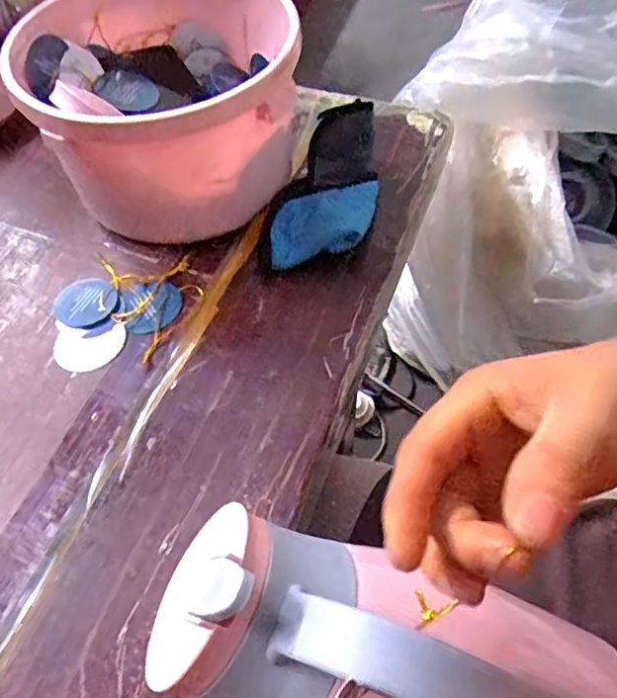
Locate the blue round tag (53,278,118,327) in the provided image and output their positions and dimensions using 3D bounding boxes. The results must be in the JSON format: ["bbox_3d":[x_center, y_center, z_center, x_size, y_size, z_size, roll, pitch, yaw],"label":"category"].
[{"bbox_3d":[-0.178,-0.038,0.463,0.048,0.004,0.044,-1,57,2],"label":"blue round tag"}]

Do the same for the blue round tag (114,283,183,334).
[{"bbox_3d":[-0.127,-0.034,0.458,0.050,0.004,0.049,-1,57,2],"label":"blue round tag"}]

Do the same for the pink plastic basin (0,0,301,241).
[{"bbox_3d":[-0.112,-0.207,0.492,0.204,0.132,0.221,-1,57,2],"label":"pink plastic basin"}]

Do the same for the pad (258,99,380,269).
[{"bbox_3d":[0.020,-0.137,0.494,0.082,0.030,0.165,19,72,15],"label":"pad"}]

